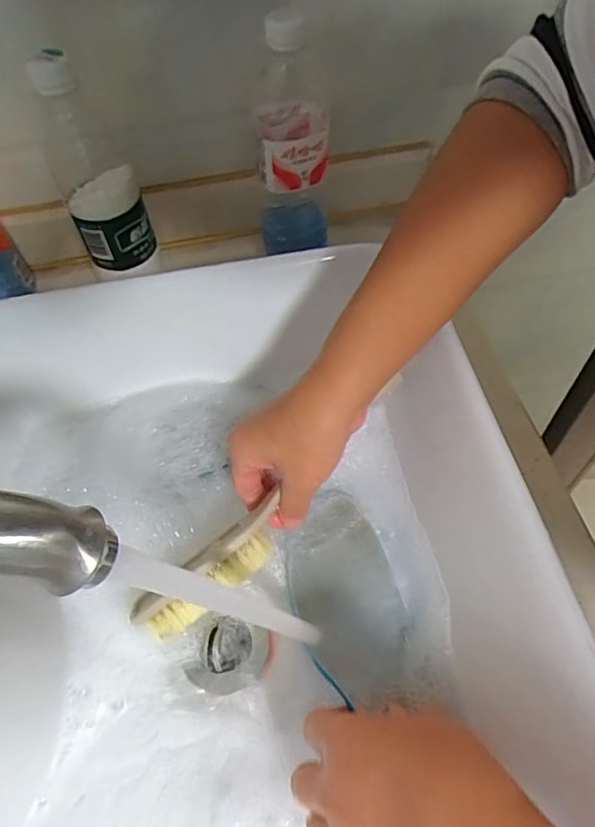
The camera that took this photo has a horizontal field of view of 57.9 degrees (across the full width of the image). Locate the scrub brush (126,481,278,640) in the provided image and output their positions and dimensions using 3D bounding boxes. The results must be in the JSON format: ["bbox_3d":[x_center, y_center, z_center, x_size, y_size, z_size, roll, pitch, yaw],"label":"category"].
[{"bbox_3d":[-0.053,0.096,0.341,0.113,0.026,0.038,-40,61,-10],"label":"scrub brush"}]

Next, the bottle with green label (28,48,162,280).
[{"bbox_3d":[-0.168,-0.197,0.445,0.060,0.181,0.051,-24,57,-12],"label":"bottle with green label"}]

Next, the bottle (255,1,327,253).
[{"bbox_3d":[-0.006,-0.247,0.485,0.062,0.192,0.076,-1,55,3],"label":"bottle"}]

